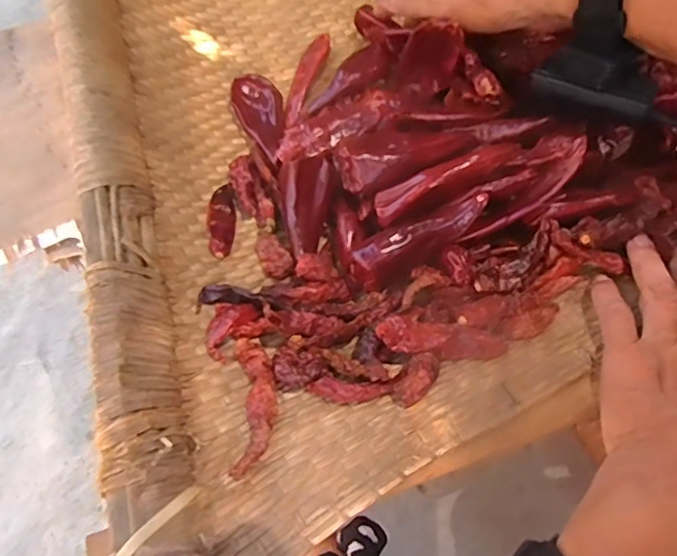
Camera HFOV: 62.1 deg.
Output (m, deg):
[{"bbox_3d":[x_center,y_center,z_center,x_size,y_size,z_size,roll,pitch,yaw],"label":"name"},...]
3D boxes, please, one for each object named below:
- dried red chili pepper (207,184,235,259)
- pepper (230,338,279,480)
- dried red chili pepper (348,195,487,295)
[{"bbox_3d":[-0.074,-0.038,0.356,0.015,0.016,0.056,-5,65,-4],"label":"dried red chili pepper"},{"bbox_3d":[-0.042,0.063,0.284,0.020,0.010,0.075,-3,52,-4],"label":"pepper"},{"bbox_3d":[0.047,-0.023,0.330,0.082,0.027,0.023,-27,69,-14],"label":"dried red chili pepper"}]

